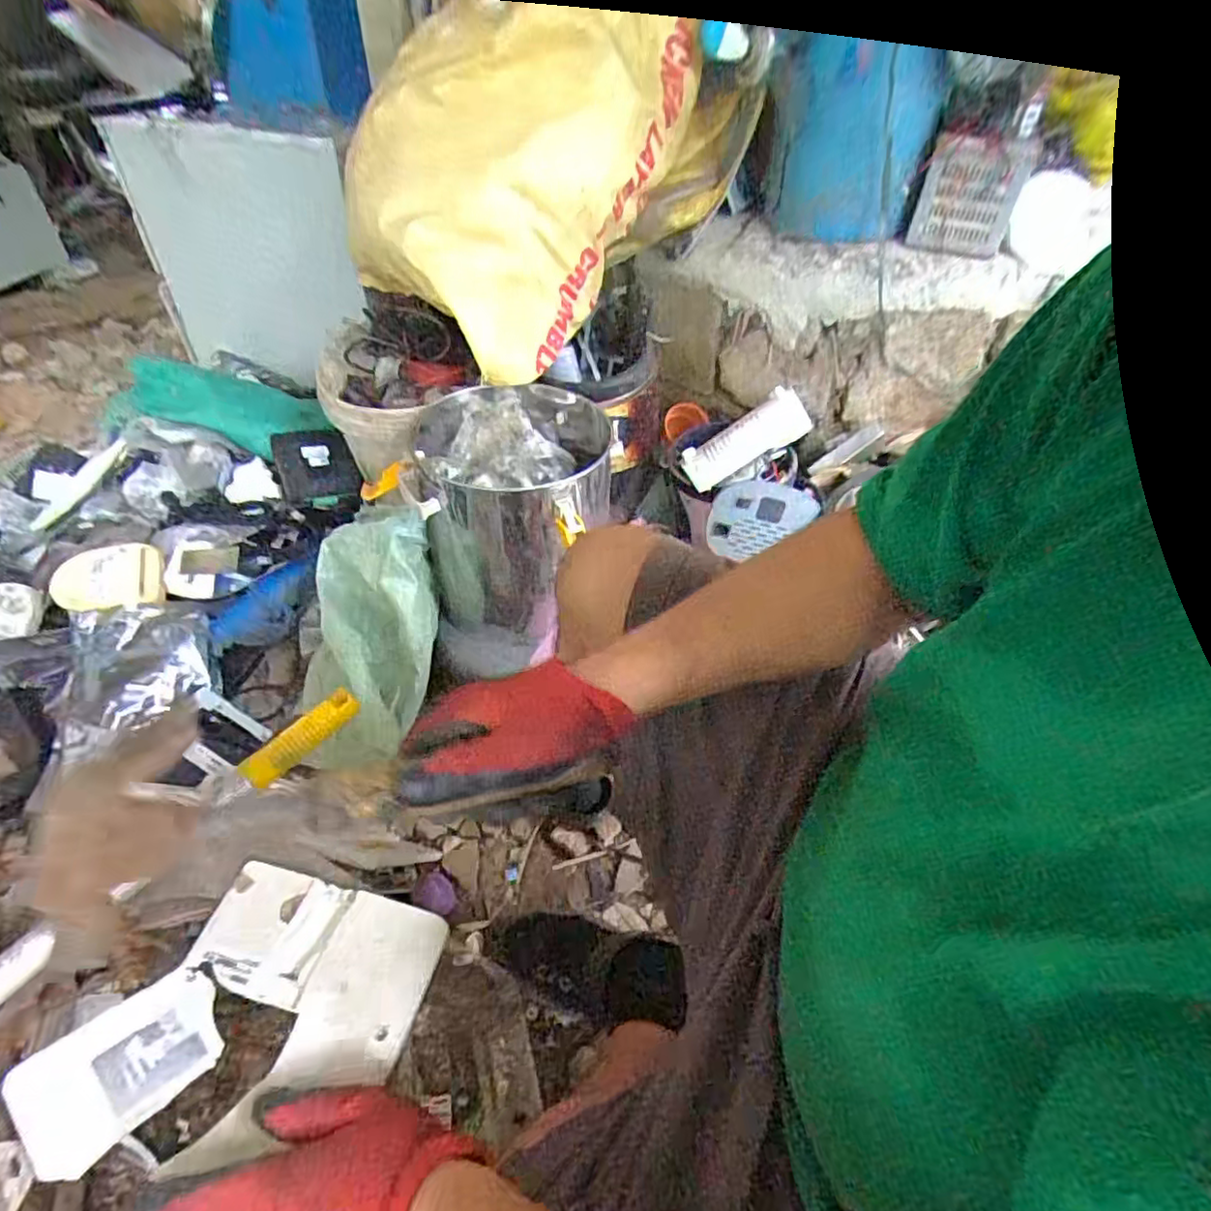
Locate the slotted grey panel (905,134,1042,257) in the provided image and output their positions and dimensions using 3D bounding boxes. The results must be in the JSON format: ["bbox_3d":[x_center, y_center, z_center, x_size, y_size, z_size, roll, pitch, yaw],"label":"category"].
[{"bbox_3d":[0.620,-0.698,1.101,0.158,0.166,0.018,11,30,4],"label":"slotted grey panel"}]

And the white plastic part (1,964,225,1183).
[{"bbox_3d":[-0.316,0.300,0.427,0.078,0.010,0.112,35,42,22],"label":"white plastic part"}]

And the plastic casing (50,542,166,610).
[{"bbox_3d":[-0.774,-0.044,1.007,0.142,0.026,0.110,-10,65,-22],"label":"plastic casing"}]

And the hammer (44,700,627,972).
[{"bbox_3d":[-0.137,0.093,0.324,0.228,0.106,0.026,-8,29,-38],"label":"hammer"}]

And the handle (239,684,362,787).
[{"bbox_3d":[-0.262,0.113,0.559,0.024,0.022,0.103,29,51,25],"label":"handle"}]

